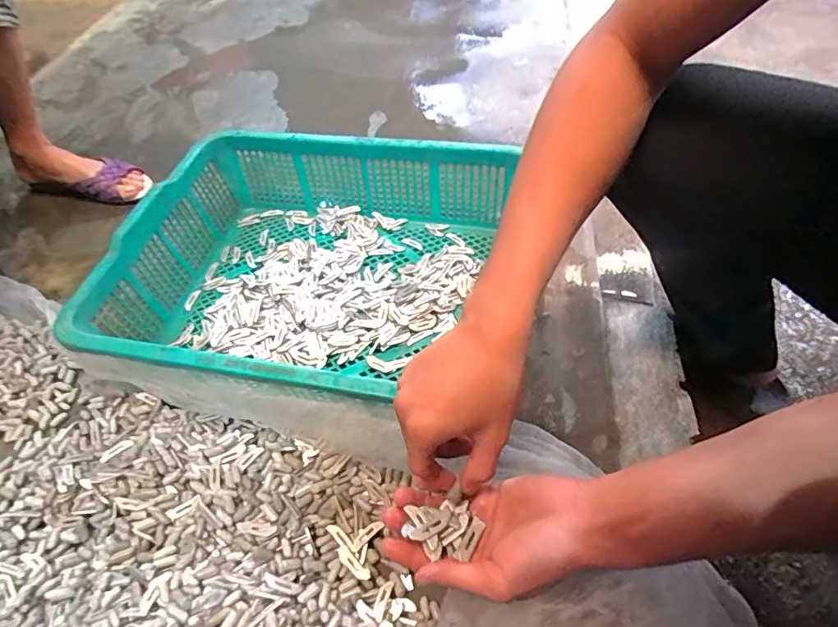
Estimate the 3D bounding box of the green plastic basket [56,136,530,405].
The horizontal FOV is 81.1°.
[{"bbox_3d":[-0.131,-0.065,0.615,0.433,0.134,0.433,-2,52,3],"label":"green plastic basket"}]

